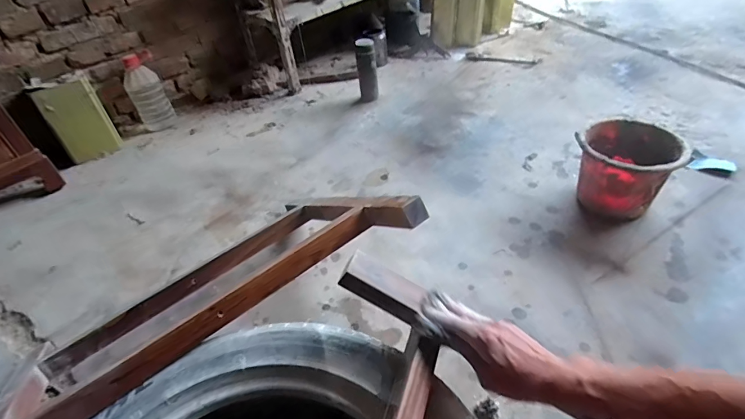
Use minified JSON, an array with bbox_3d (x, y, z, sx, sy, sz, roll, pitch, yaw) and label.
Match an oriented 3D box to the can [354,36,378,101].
[{"bbox_3d":[-0.019,-0.500,1.489,0.064,0.219,0.059,-5,43,4],"label":"can"}]

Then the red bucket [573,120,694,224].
[{"bbox_3d":[0.601,-0.089,1.005,0.201,0.185,0.209,-5,43,4],"label":"red bucket"}]

